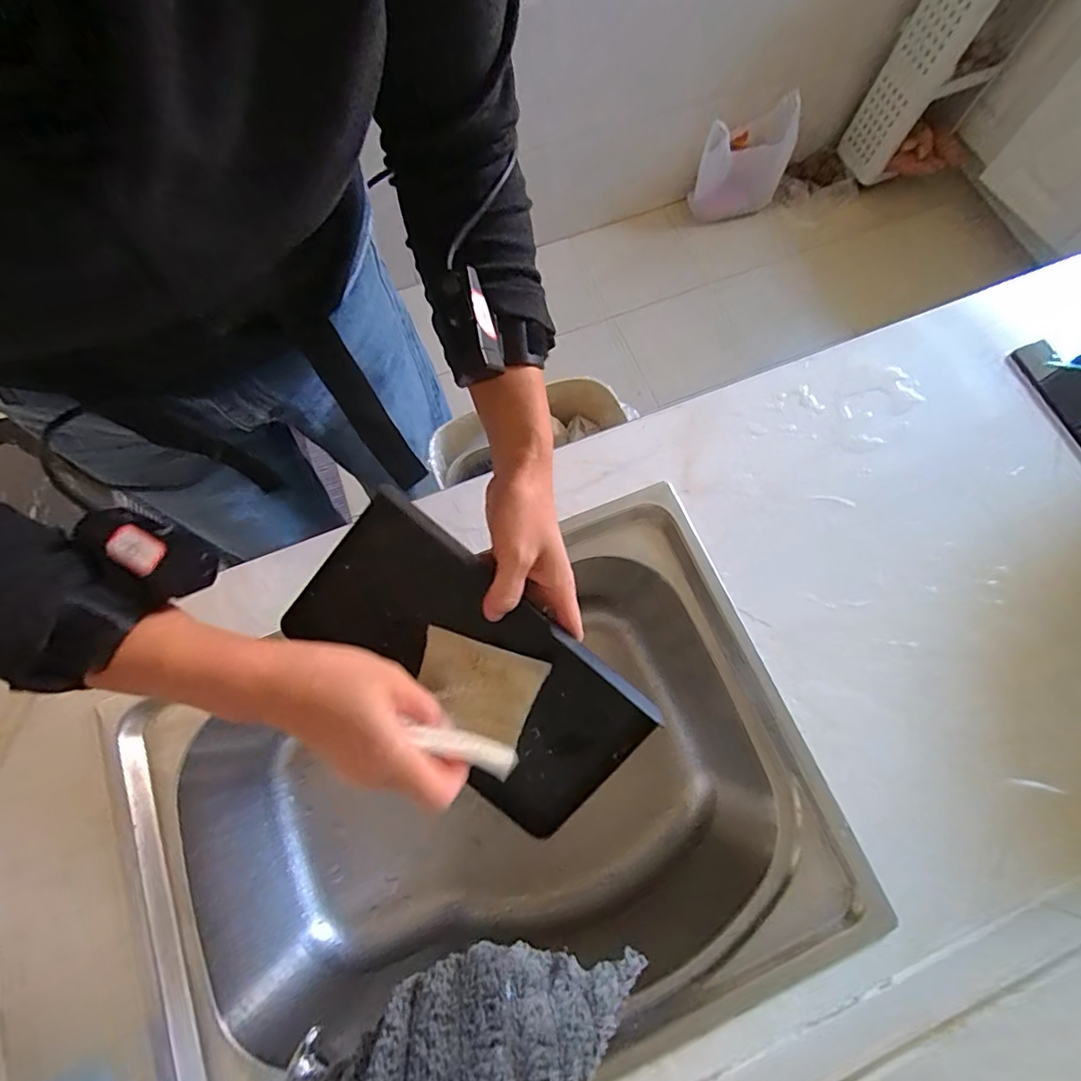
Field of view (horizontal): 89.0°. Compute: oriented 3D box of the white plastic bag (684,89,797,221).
[{"bbox_3d":[0.552,-1.019,1.486,0.273,0.248,0.110,-15,73,-5],"label":"white plastic bag"}]

